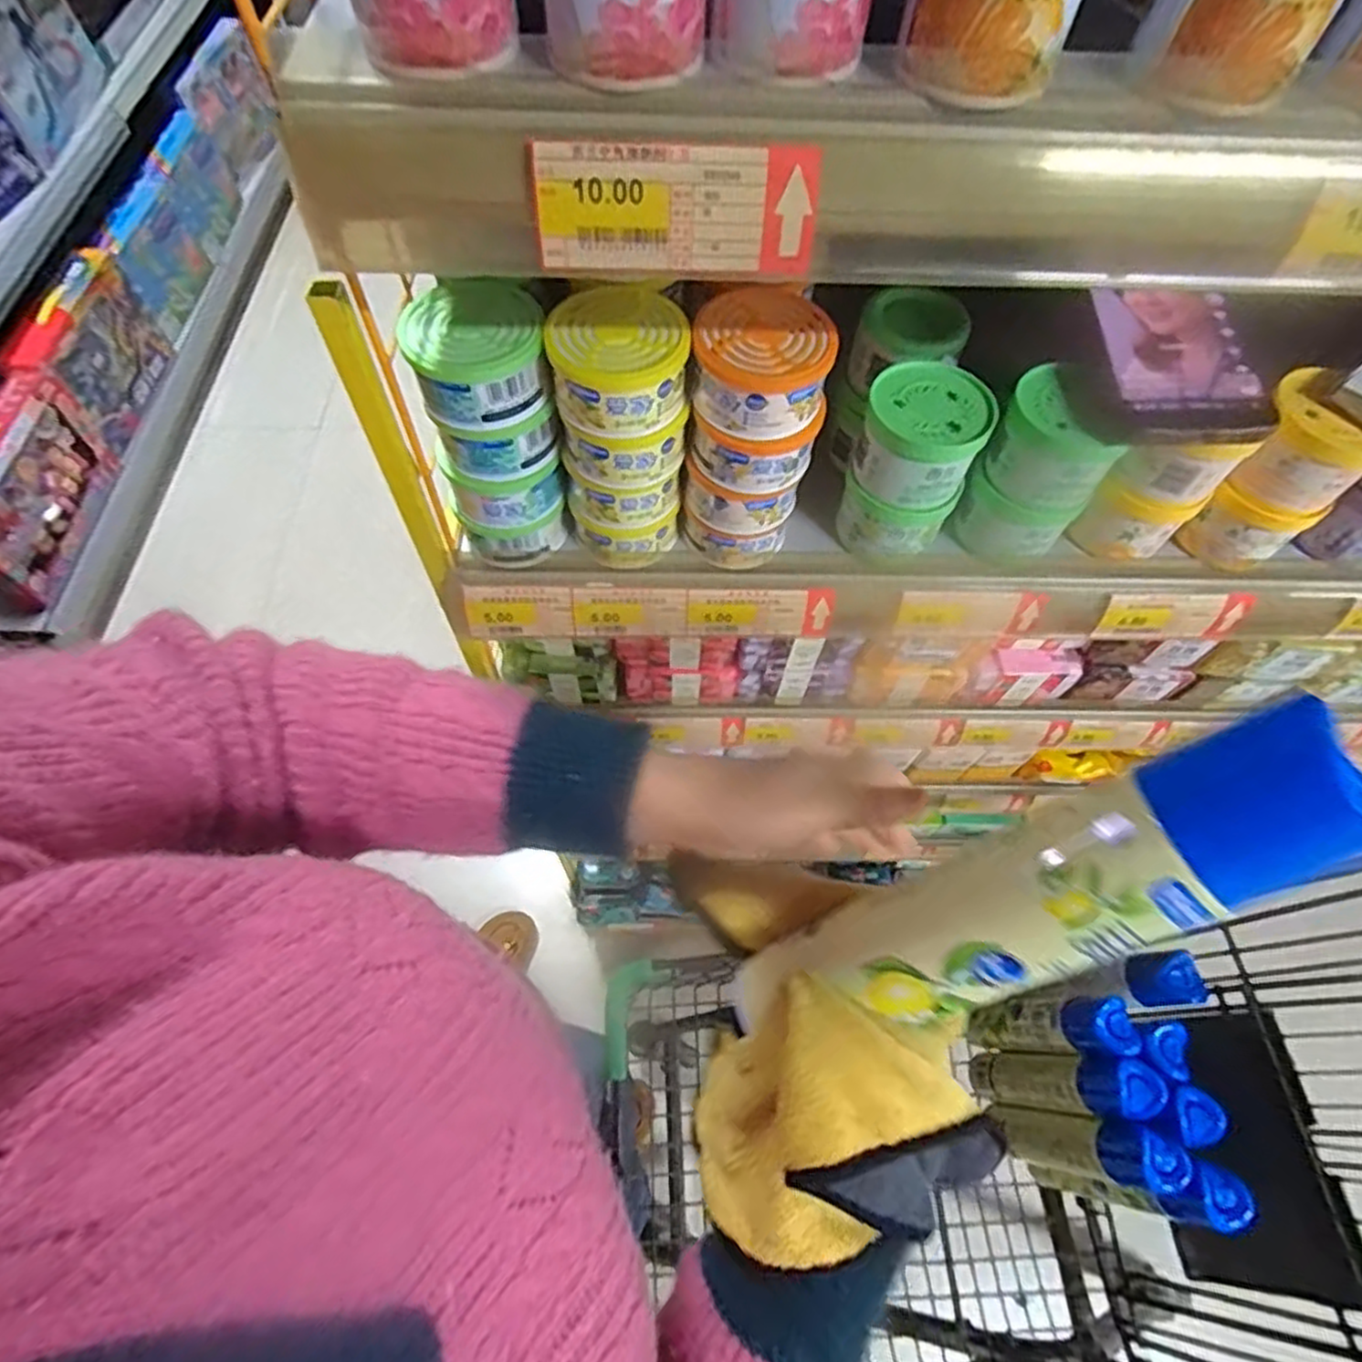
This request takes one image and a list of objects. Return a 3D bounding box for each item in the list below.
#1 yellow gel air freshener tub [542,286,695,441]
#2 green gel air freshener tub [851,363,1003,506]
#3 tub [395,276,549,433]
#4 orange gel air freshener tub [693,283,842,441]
[{"bbox_3d":[-0.029,-0.154,0.353,0.065,0.037,0.060,1,62,-1],"label":"yellow gel air freshener tub"},{"bbox_3d":[0.134,-0.138,0.404,0.063,0.045,0.063,1,62,-1],"label":"green gel air freshener tub"},{"bbox_3d":[-0.099,-0.160,0.356,0.063,0.037,0.063,1,62,-1],"label":"tub"},{"bbox_3d":[0.041,-0.157,0.358,0.064,0.037,0.068,1,62,-1],"label":"orange gel air freshener tub"}]

